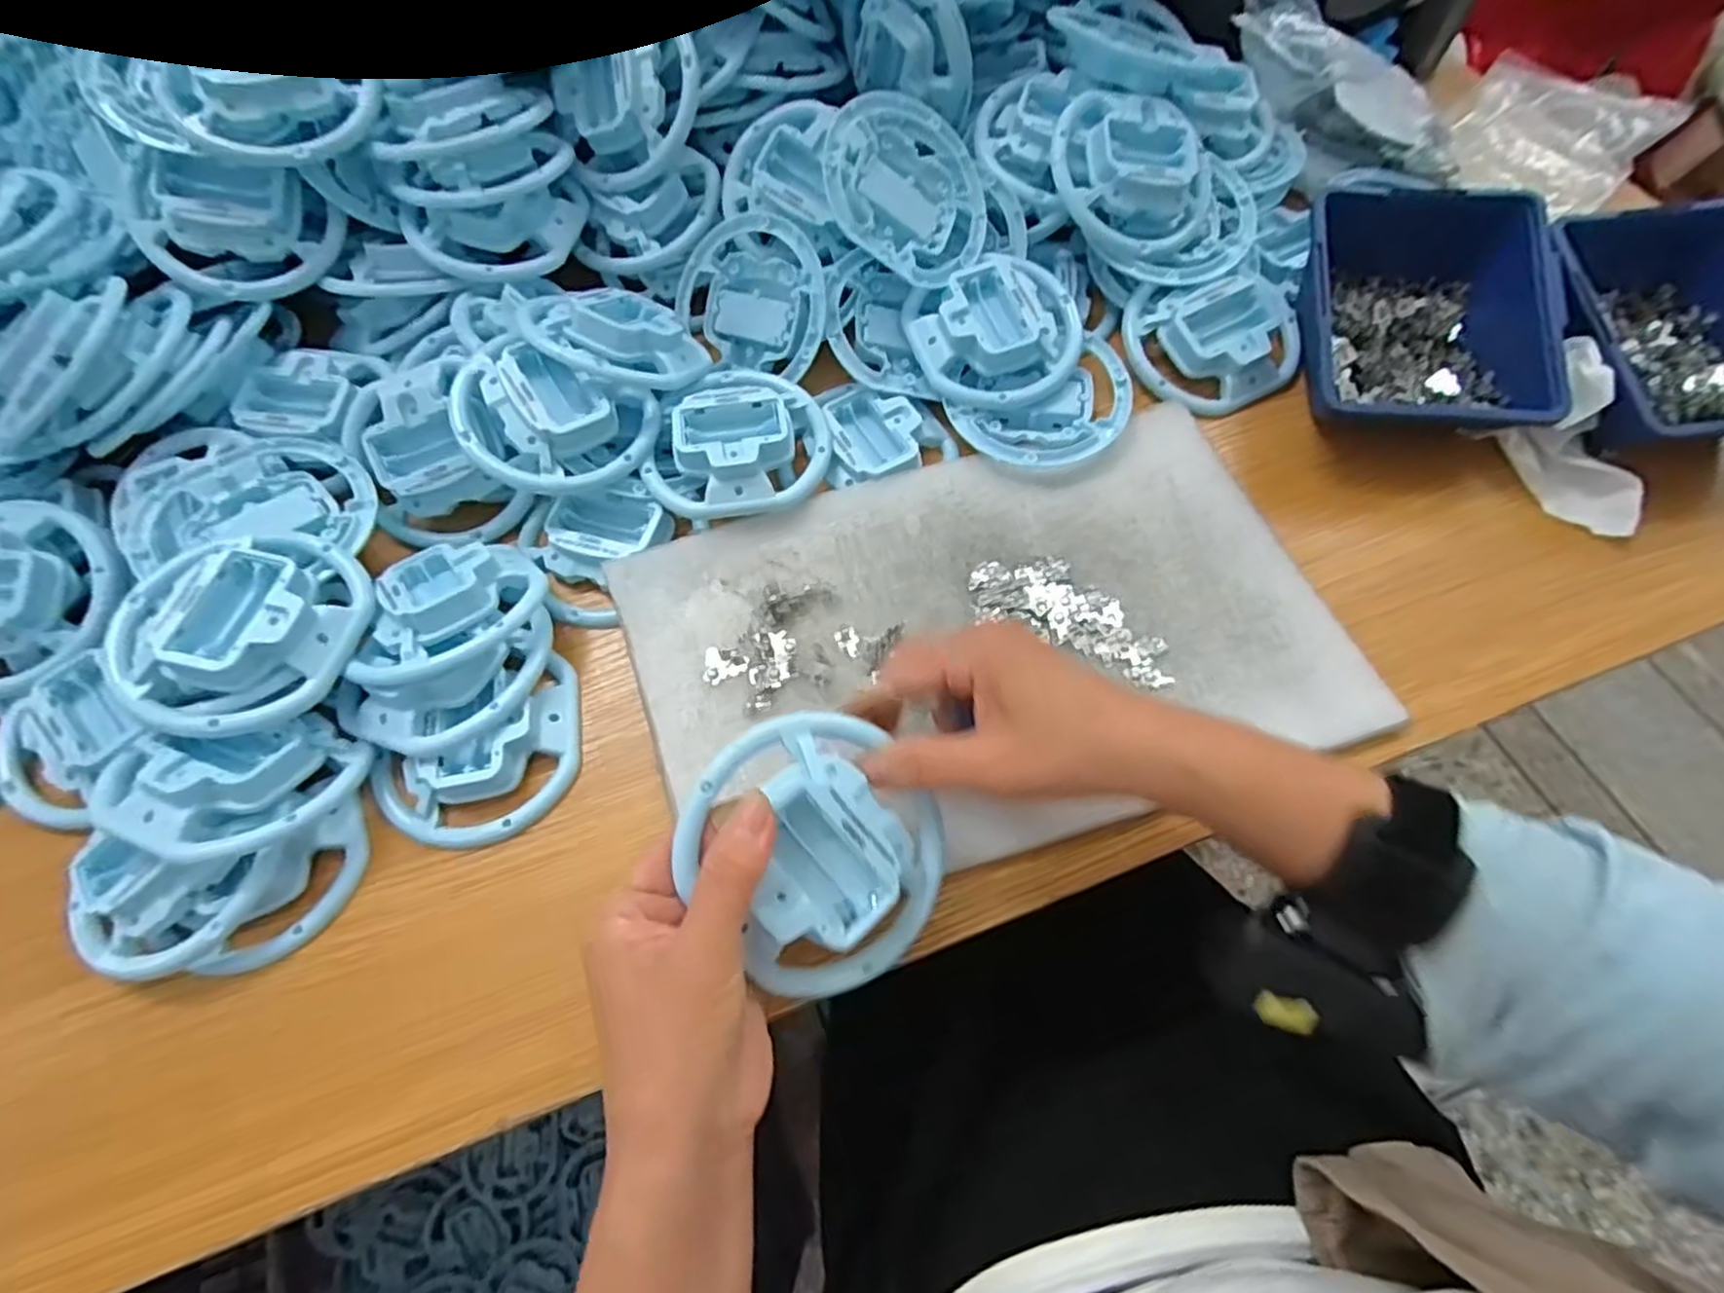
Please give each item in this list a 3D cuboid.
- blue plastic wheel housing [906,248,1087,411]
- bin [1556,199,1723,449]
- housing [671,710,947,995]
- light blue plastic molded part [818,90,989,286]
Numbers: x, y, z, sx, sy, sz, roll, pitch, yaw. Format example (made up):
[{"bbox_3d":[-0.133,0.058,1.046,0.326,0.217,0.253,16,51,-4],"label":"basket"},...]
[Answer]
[{"bbox_3d":[0.080,-0.188,0.437,0.099,0.022,0.092,0,70,-1],"label":"blue plastic wheel housing"},{"bbox_3d":[0.437,-0.167,0.412,0.122,0.069,0.145,-5,65,0],"label":"bin"},{"bbox_3d":[-0.015,0.077,0.288,0.086,0.028,0.102,-38,95,-17],"label":"housing"},{"bbox_3d":[0.028,-0.261,0.428,0.107,0.016,0.103,0,90,-28],"label":"light blue plastic molded part"}]

